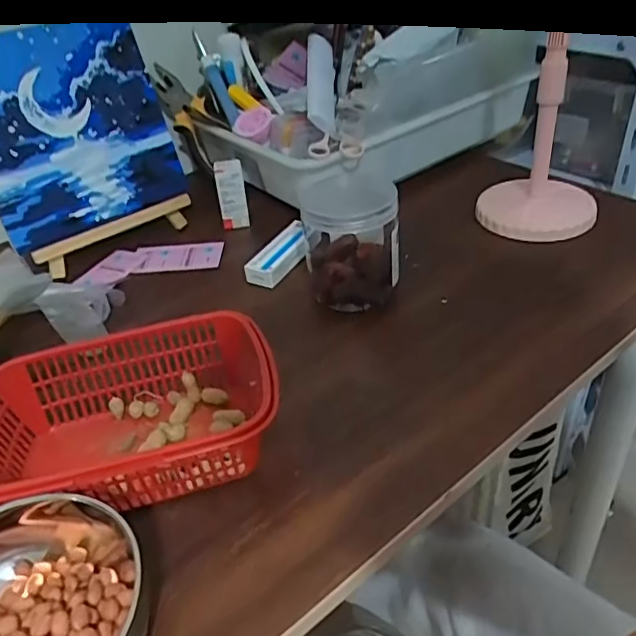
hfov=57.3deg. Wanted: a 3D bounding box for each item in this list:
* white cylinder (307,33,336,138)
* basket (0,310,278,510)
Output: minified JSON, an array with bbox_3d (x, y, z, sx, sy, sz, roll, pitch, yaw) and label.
[{"bbox_3d":[0.003,-0.254,0.632,0.029,0.033,0.135,-4,65,4],"label":"white cylinder"},{"bbox_3d":[-0.127,0.075,0.404,0.193,0.071,0.130,-15,38,-11],"label":"basket"}]

